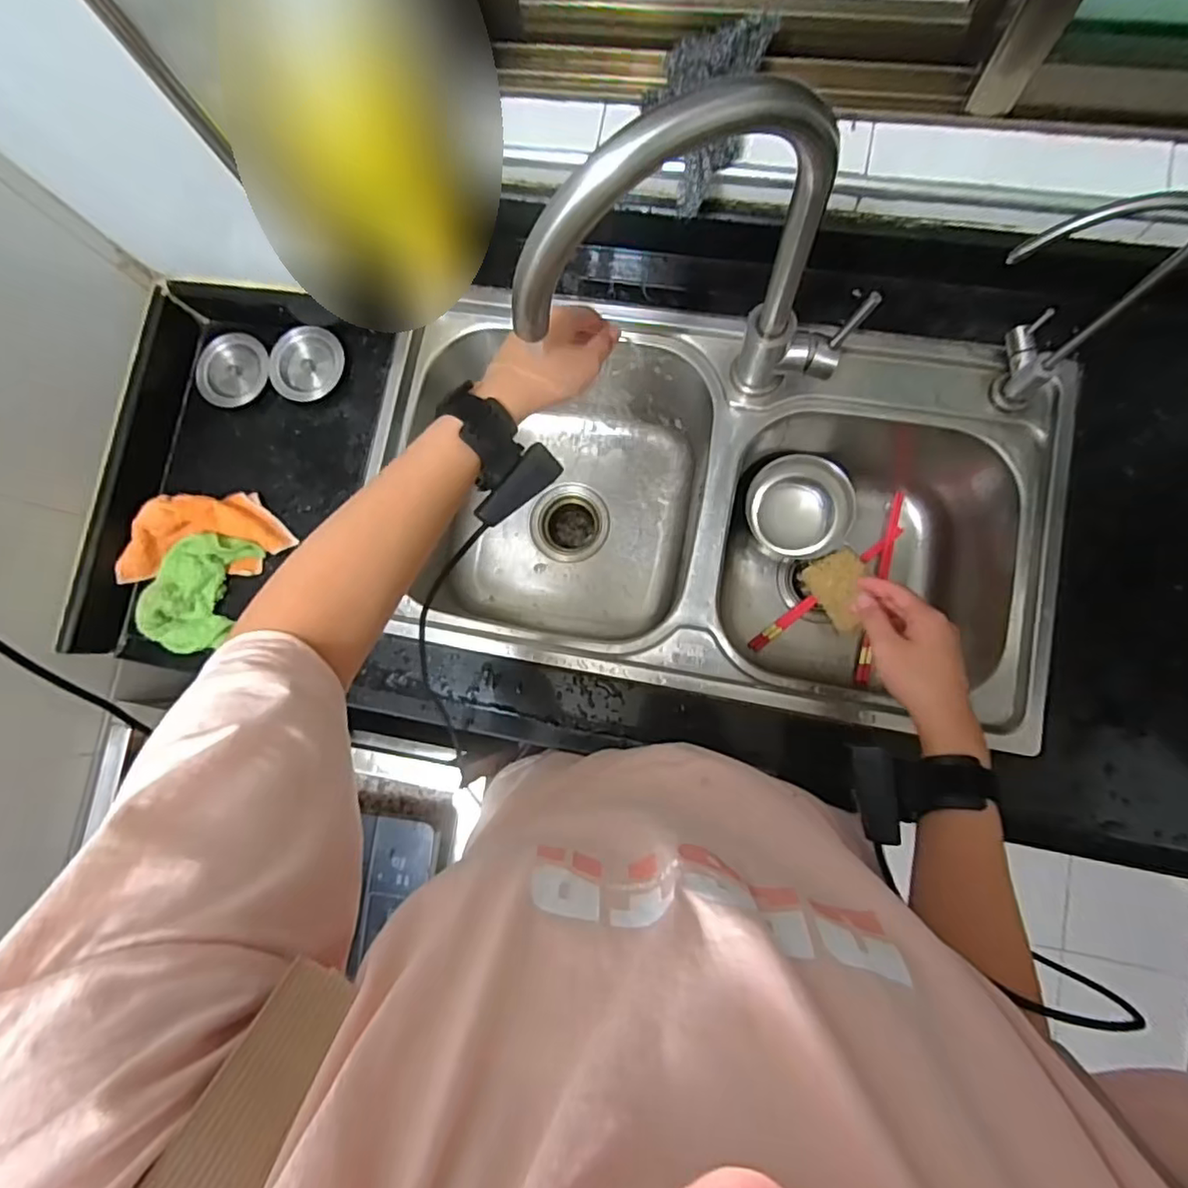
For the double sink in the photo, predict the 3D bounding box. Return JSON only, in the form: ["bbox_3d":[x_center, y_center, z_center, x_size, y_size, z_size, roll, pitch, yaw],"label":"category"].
[{"bbox_3d":[0.129,-0.084,0.737,0.705,0.217,0.366,11,84,7],"label":"double sink"}]

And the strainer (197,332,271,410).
[{"bbox_3d":[-0.402,-0.249,0.686,0.083,0.020,0.073,-34,81,1],"label":"strainer"}]

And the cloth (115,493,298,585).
[{"bbox_3d":[-0.417,-0.062,0.649,0.169,0.051,0.083,-5,82,5],"label":"cloth"}]

